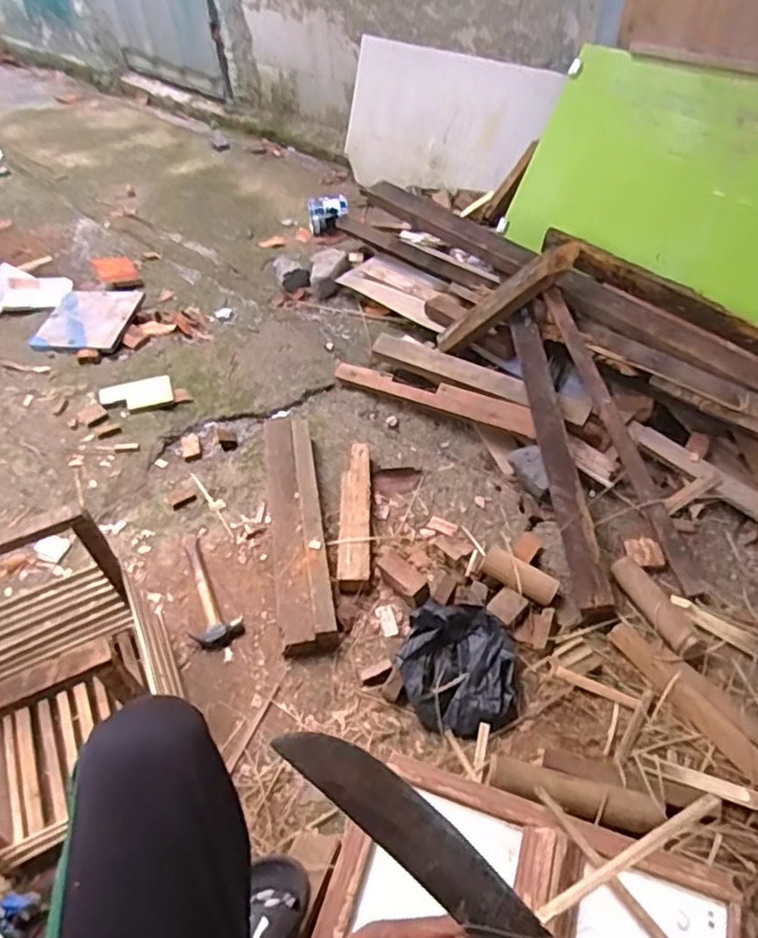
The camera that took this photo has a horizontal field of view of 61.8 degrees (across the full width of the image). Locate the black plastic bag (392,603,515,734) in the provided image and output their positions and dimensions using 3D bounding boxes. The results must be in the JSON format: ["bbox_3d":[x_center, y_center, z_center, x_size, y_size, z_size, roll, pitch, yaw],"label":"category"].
[{"bbox_3d":[0.131,0.323,1.053,0.188,0.058,0.218,0,50,6],"label":"black plastic bag"}]

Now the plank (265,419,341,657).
[{"bbox_3d":[-0.168,0.094,1.272,0.107,0.054,0.587,-11,50,-3],"label":"plank"}]

